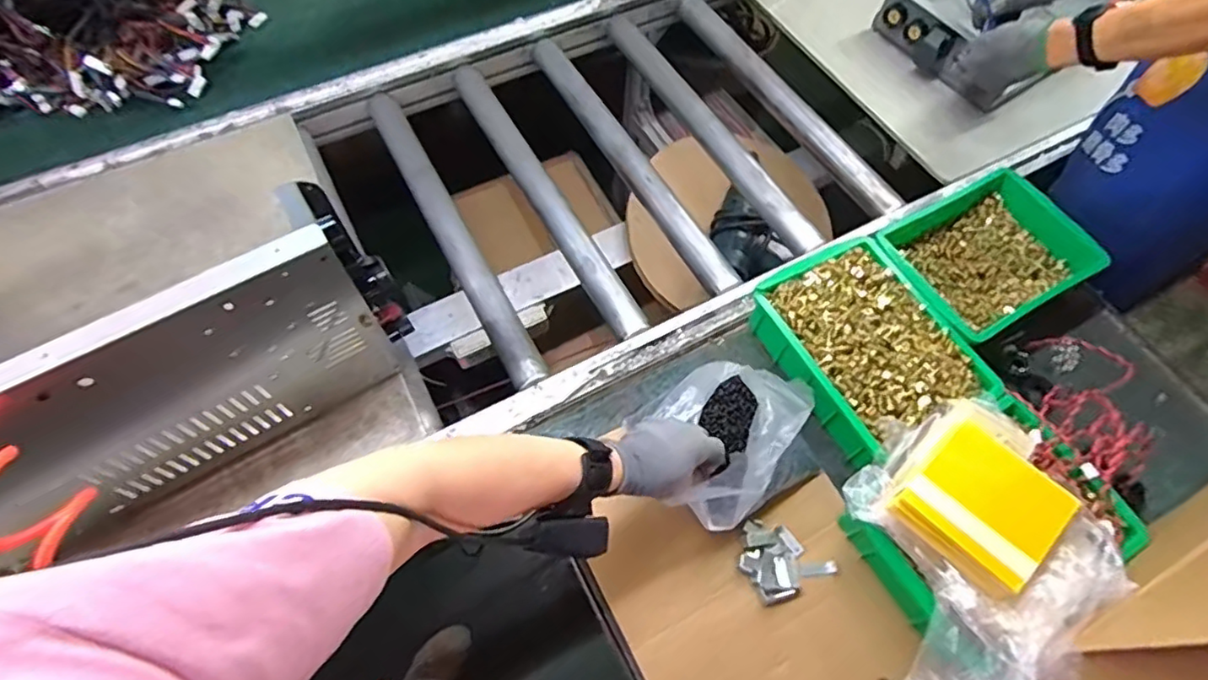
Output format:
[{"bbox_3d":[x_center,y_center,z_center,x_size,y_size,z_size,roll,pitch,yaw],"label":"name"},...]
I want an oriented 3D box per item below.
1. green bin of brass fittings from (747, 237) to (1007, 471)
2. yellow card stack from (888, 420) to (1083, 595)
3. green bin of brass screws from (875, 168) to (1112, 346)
[{"bbox_3d":[0.302,0.004,0.708,0.190,0.085,0.238,-24,64,-11],"label":"green bin of brass fittings"},{"bbox_3d":[0.343,0.146,0.544,0.123,0.025,0.111,-38,69,-18],"label":"yellow card stack"},{"bbox_3d":[0.485,-0.106,0.773,0.253,0.064,0.178,-27,65,-12],"label":"green bin of brass screws"}]

